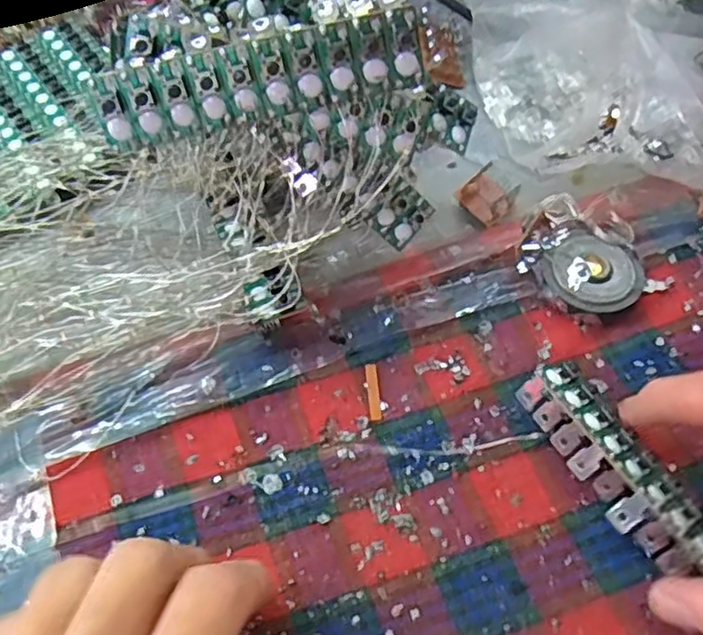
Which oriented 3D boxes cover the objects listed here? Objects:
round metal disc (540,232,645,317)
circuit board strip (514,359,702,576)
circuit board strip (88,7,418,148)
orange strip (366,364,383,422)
[{"bbox_3d":[0.093,-0.016,0.260,0.035,0.011,0.035,0,61,0],"label":"round metal disc"},{"bbox_3d":[0.088,0.051,0.213,0.024,0.011,0.084,-31,63,-15],"label":"circuit board strip"},{"bbox_3d":[-0.026,-0.068,0.188,0.092,0.020,0.005,-11,31,2],"label":"circuit board strip"},{"bbox_3d":[0.008,0.027,0.243,0.005,0.004,0.021,-4,64,-5],"label":"orange strip"}]

